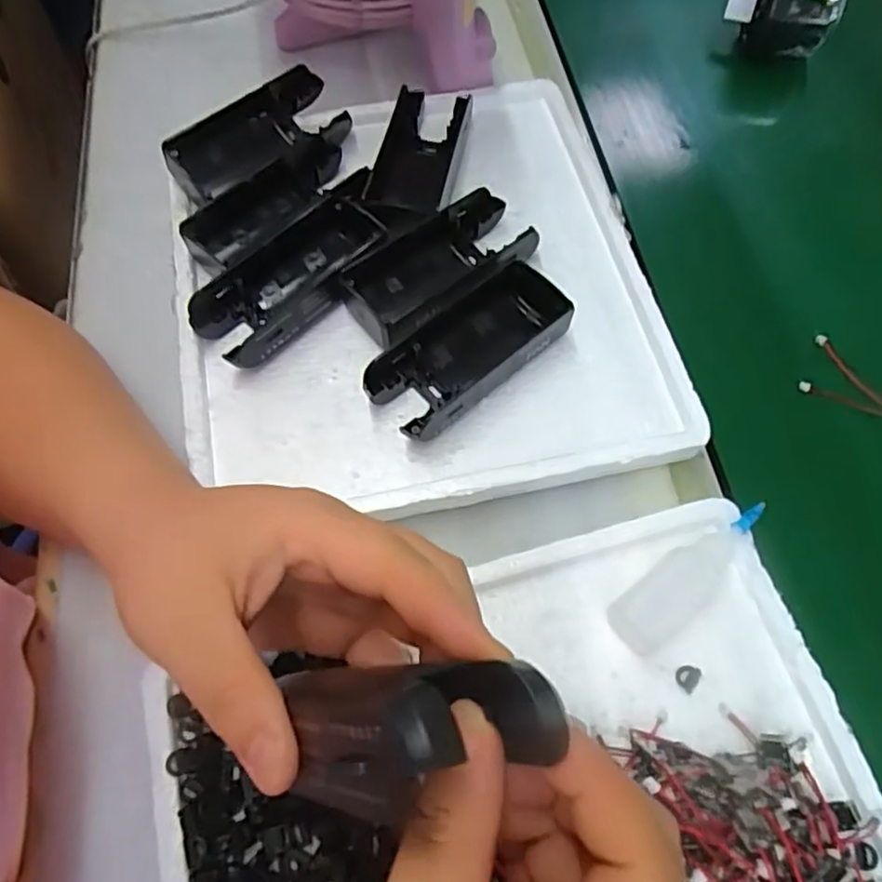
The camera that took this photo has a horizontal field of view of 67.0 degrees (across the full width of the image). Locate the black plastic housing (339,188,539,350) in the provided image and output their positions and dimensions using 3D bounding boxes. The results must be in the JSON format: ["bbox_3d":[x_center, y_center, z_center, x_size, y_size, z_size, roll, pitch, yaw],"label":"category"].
[{"bbox_3d":[0.001,-0.092,0.362,0.109,0.031,0.054,-35,71,-17],"label":"black plastic housing"}]

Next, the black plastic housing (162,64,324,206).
[{"bbox_3d":[-0.114,-0.184,0.397,0.105,0.036,0.023,-37,72,-17],"label":"black plastic housing"}]

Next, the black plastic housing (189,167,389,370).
[{"bbox_3d":[-0.074,-0.091,0.359,0.046,0.027,0.124,42,70,16],"label":"black plastic housing"}]

